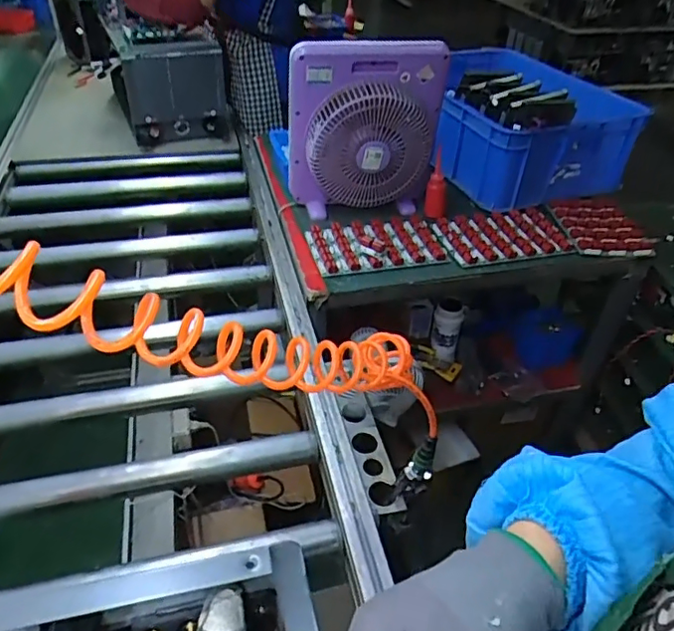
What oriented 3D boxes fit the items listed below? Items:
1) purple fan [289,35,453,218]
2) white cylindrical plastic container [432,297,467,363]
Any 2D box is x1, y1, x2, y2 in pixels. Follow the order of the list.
[{"bbox_3d":[0.059,-0.397,1.187,0.324,0.366,0.155,2,40,-2],"label":"purple fan"},{"bbox_3d":[0.289,0.032,1.466,0.076,0.168,0.091,5,26,-1],"label":"white cylindrical plastic container"}]

